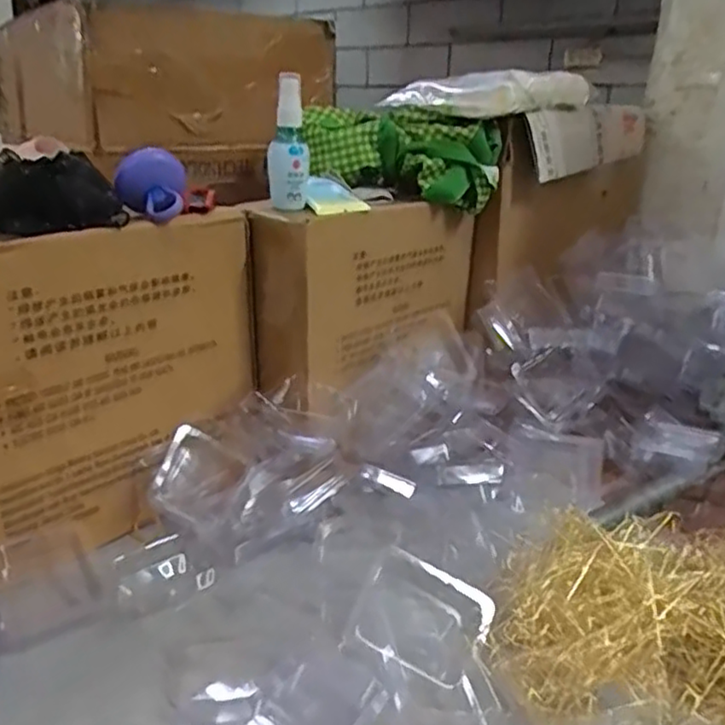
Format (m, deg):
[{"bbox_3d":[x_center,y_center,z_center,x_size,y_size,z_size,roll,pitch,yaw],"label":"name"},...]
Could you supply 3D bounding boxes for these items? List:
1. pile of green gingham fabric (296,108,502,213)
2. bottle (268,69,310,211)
[{"bbox_3d":[0.042,-0.227,0.753,0.209,0.089,0.077,8,21,16],"label":"pile of green gingham fabric"},{"bbox_3d":[-0.069,-0.204,0.639,0.034,0.117,0.031,3,20,3],"label":"bottle"}]

